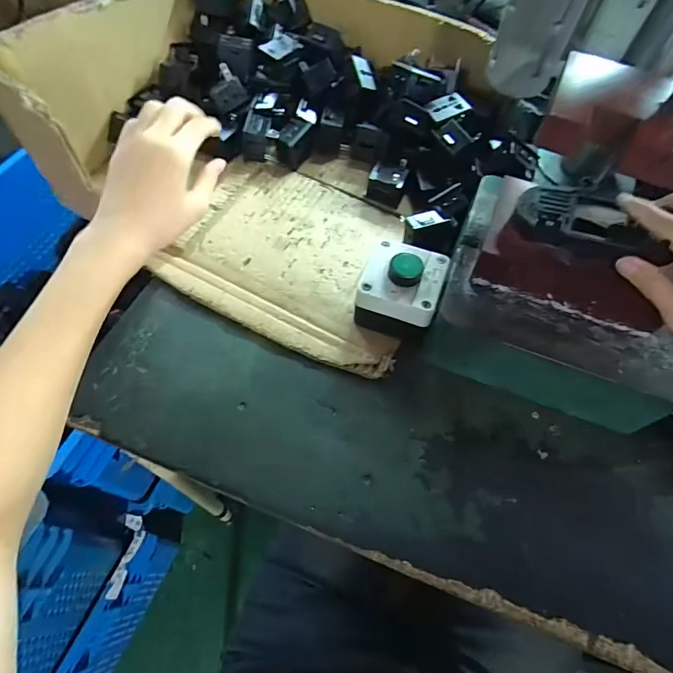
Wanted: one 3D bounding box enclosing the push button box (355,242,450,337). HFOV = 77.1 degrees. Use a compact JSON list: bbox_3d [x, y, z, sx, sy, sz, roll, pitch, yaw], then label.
[{"bbox_3d":[0.056,-0.041,0.377,0.069,0.063,0.071,16,61,5],"label":"push button box"}]

